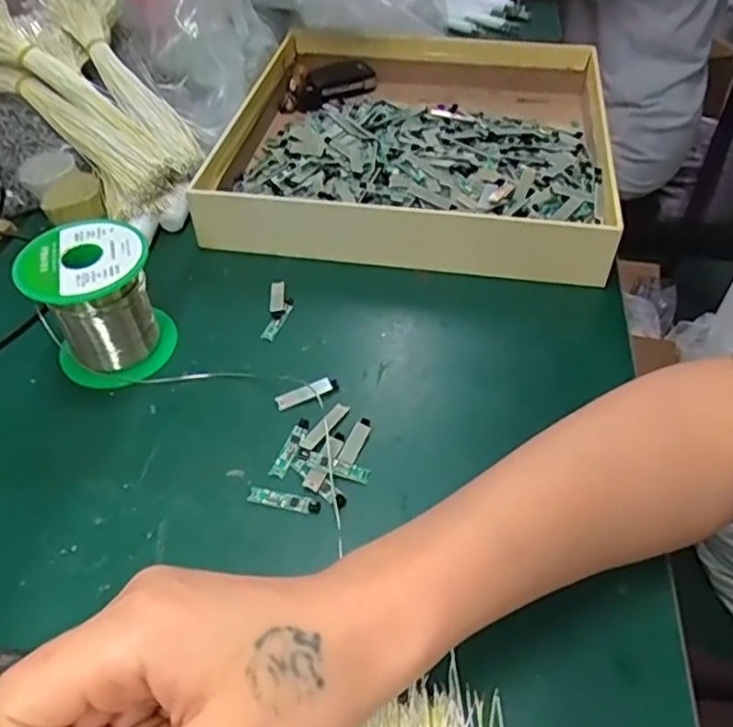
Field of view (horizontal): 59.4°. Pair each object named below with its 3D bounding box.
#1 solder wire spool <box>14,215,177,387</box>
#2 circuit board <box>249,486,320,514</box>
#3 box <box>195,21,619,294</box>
[{"bbox_3d":[-0.150,-0.034,0.364,0.064,0.070,0.064,-1,48,1],"label":"solder wire spool"},{"bbox_3d":[-0.041,0.067,0.316,0.036,0.004,0.008,10,49,10],"label":"circuit board"},{"bbox_3d":[0.041,-0.180,0.513,0.280,0.066,0.266,7,48,7],"label":"box"}]

